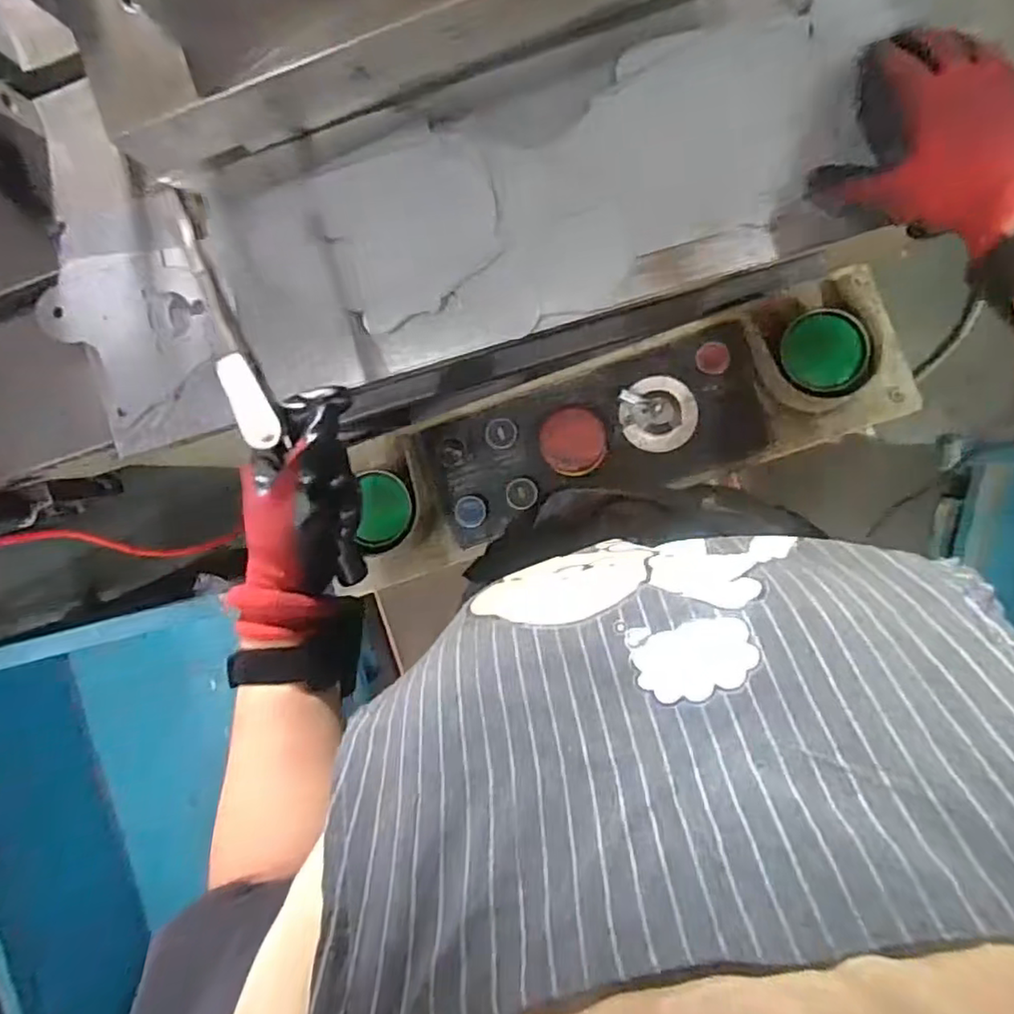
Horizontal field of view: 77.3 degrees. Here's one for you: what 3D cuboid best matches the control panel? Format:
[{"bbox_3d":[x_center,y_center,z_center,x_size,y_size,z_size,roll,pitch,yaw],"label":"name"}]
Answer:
[{"bbox_3d":[0.098,-0.068,0.562,0.502,0.070,0.135,-19,92,7],"label":"control panel"}]

